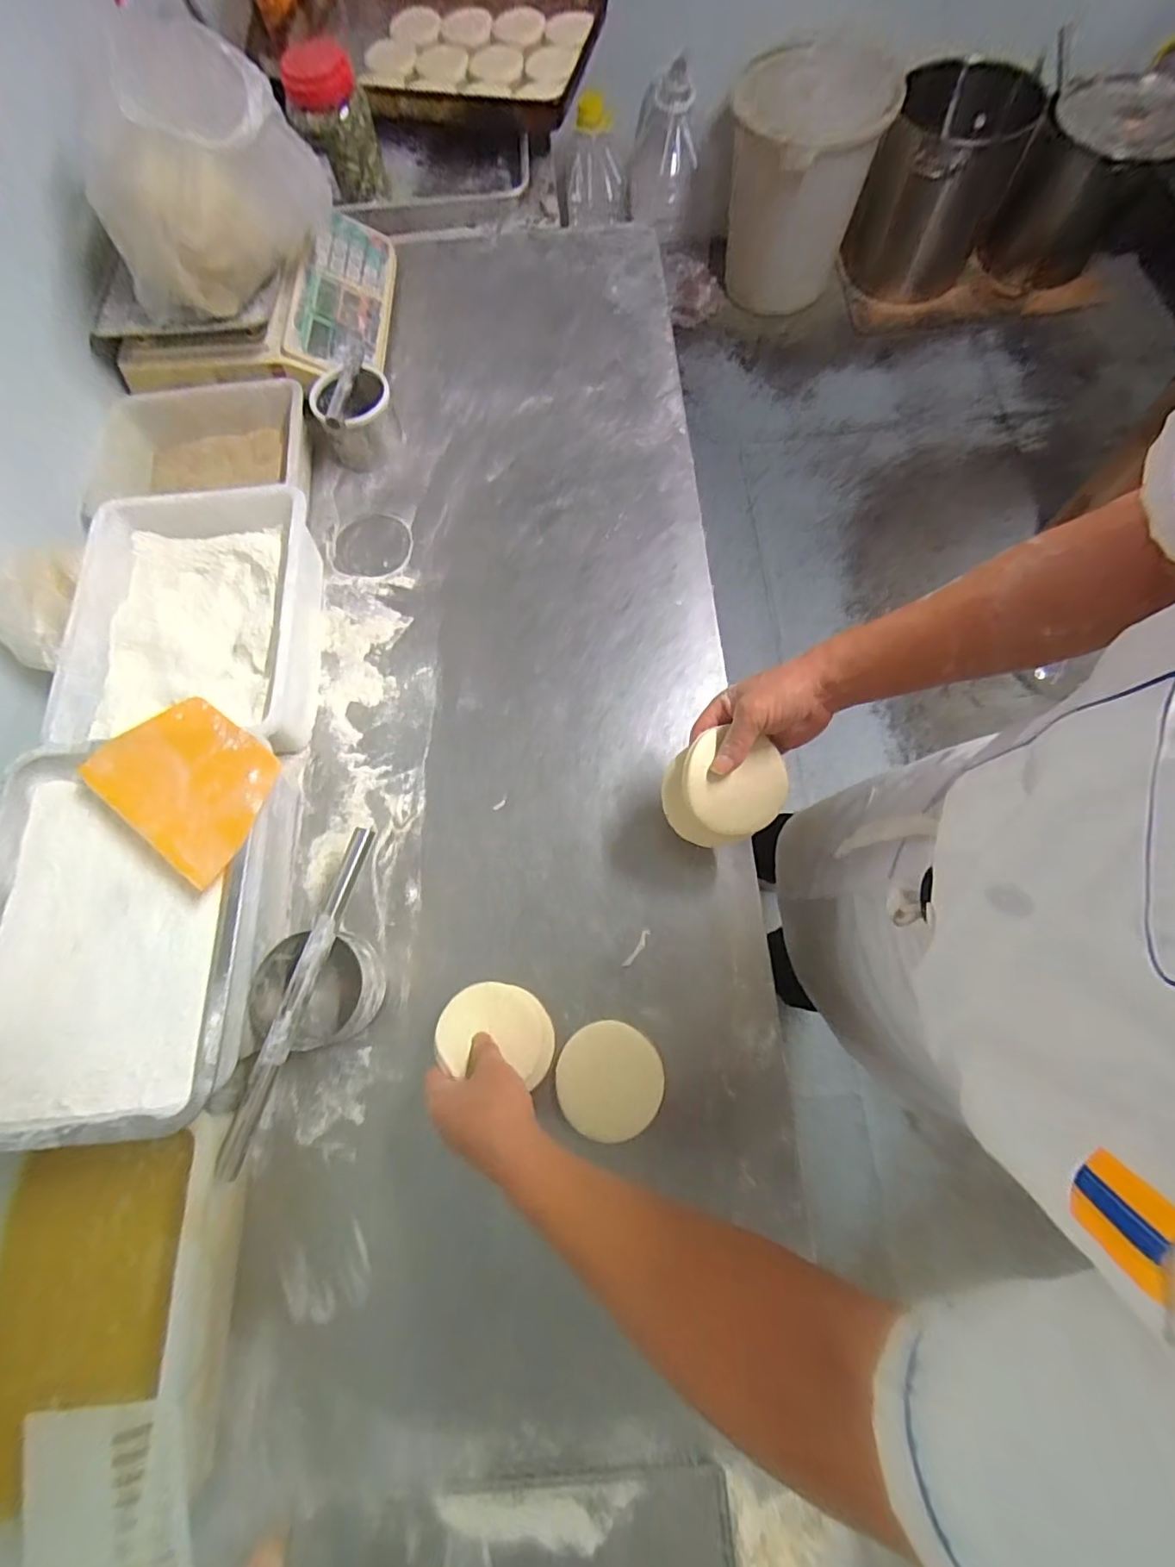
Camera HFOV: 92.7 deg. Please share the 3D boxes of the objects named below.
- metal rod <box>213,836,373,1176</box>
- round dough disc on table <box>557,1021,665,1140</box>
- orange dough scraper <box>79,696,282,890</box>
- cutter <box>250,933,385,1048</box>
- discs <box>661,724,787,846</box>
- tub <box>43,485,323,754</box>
[{"bbox_3d":[-0.264,0.188,0.516,0.020,0.016,0.304,14,73,8],"label":"metal rod"},{"bbox_3d":[0.022,0.283,0.539,0.099,0.008,0.099,5,62,-9],"label":"round dough disc on table"},{"bbox_3d":[-0.388,-0.007,0.541,0.192,0.011,0.131,32,77,16],"label":"orange dough scraper"},{"bbox_3d":[-0.267,0.206,0.555,0.115,0.069,0.108,-1,71,3],"label":"cutter"},{"bbox_3d":[0.132,0.003,0.528,0.114,0.059,0.093,-17,73,-5],"label":"discs"},{"bbox_3d":[-0.471,-0.189,0.679,0.265,0.096,0.316,-6,71,1],"label":"tub"}]

